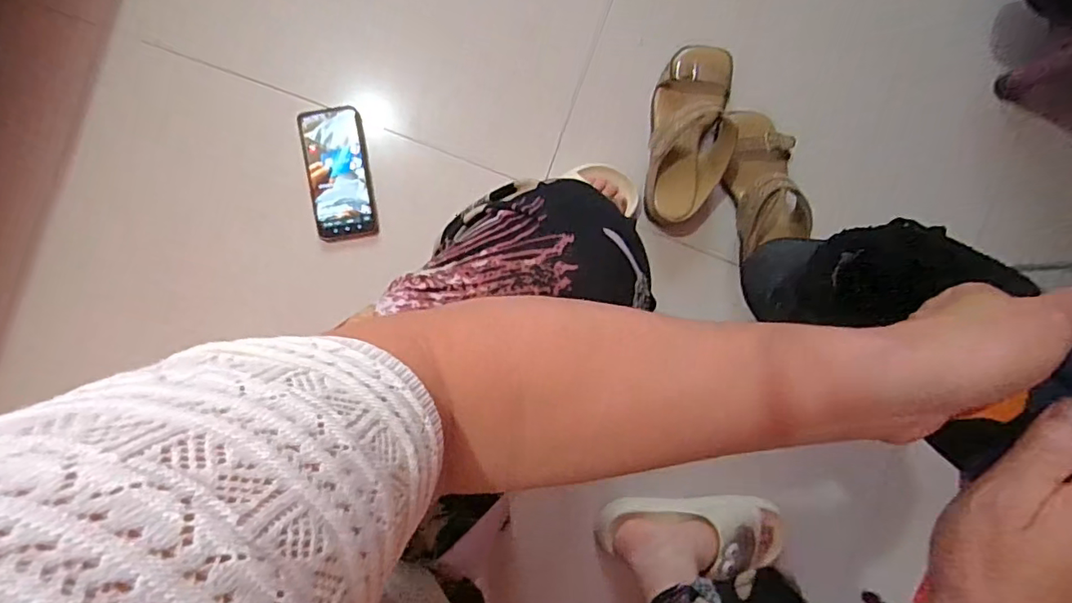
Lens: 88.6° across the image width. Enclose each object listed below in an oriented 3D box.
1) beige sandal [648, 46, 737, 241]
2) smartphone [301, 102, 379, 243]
[{"bbox_3d":[0.203,-0.215,0.699,0.106,0.101,0.239,9,93,-3],"label":"beige sandal"},{"bbox_3d":[-0.259,-0.167,0.717,0.079,0.005,0.169,-8,94,-2],"label":"smartphone"}]

